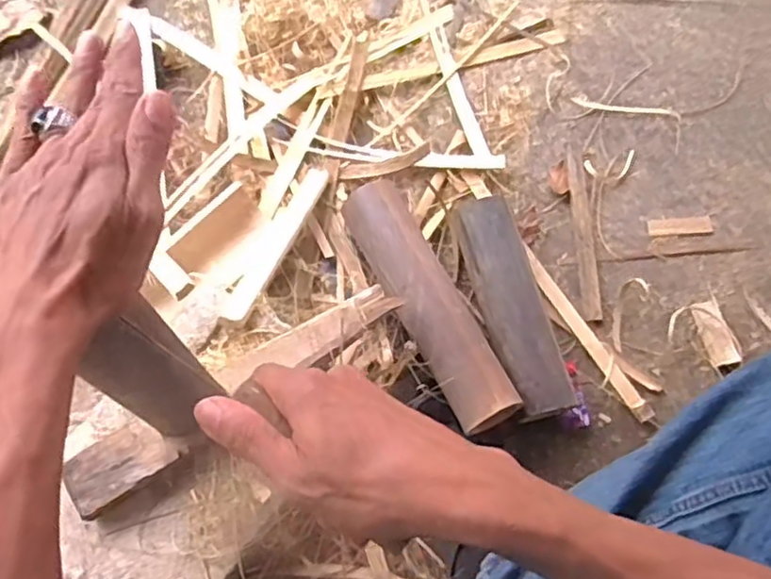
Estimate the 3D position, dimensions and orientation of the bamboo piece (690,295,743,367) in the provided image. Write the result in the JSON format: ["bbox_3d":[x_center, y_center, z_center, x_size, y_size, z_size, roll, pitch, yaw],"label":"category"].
[{"bbox_3d":[0.370,0.048,0.754,0.039,0.009,0.074,-13,71,-7],"label":"bamboo piece"}]

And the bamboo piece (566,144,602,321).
[{"bbox_3d":[0.235,-0.071,0.798,0.021,0.005,0.222,0,70,-2],"label":"bamboo piece"}]

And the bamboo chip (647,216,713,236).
[{"bbox_3d":[0.354,-0.076,0.807,0.078,0.006,0.022,-5,70,-4],"label":"bamboo chip"}]

